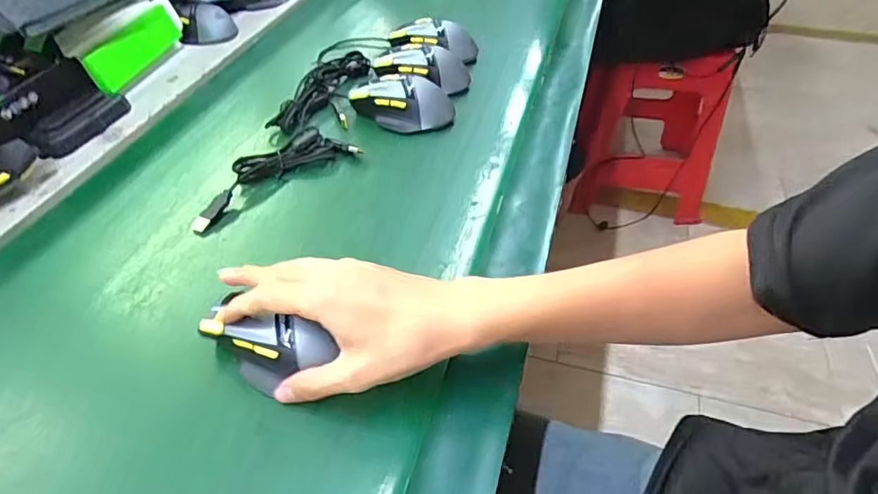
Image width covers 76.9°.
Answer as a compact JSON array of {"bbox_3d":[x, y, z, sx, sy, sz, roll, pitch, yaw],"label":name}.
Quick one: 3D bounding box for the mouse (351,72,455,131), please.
[{"bbox_3d":[-0.043,-0.160,0.612,0.118,0.042,0.059,5,44,6],"label":"mouse"}]

